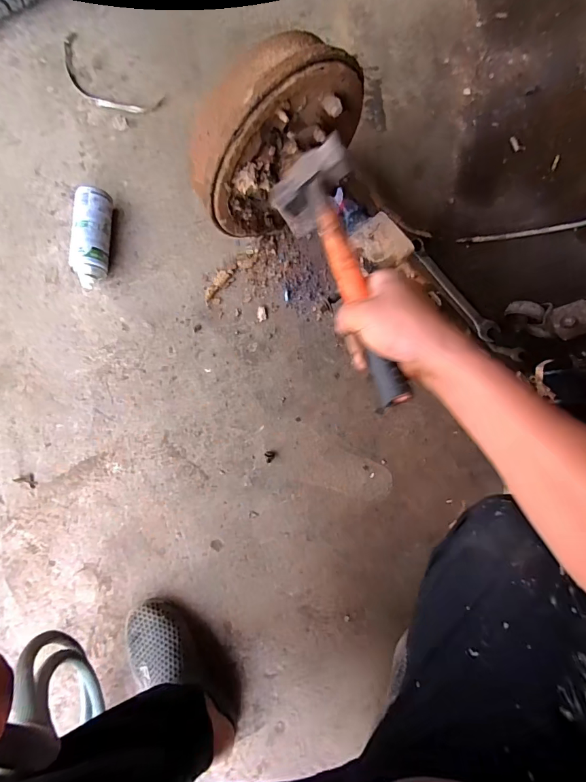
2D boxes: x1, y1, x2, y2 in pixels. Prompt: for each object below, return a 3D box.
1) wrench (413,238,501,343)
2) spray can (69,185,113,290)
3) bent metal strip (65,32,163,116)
[{"bbox_3d":[0.326,-0.203,0.794,0.039,0.023,0.244,-36,86,-4],"label":"wrench"},{"bbox_3d":[-0.387,-0.294,0.771,0.066,0.067,0.191,4,84,0],"label":"spray can"},{"bbox_3d":[-0.404,-0.662,0.850,0.261,0.008,0.100,36,85,3],"label":"bent metal strip"}]

